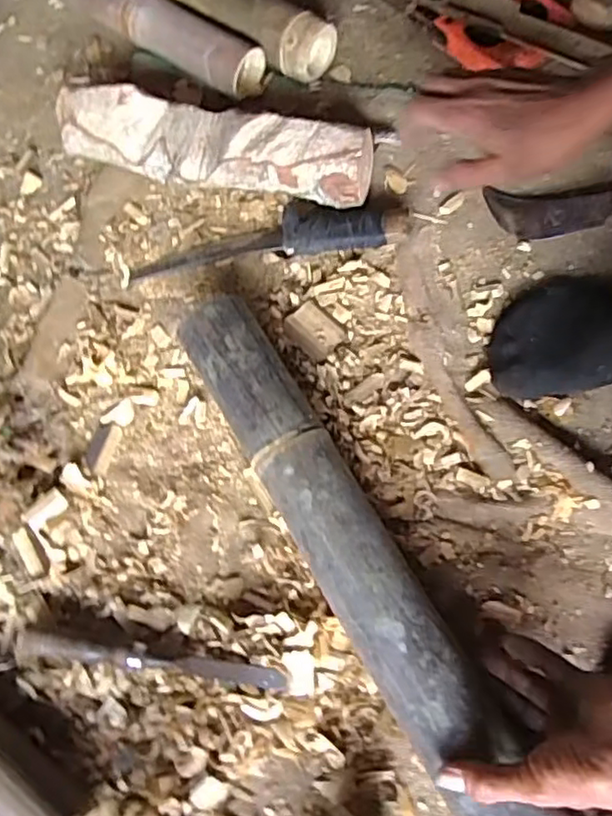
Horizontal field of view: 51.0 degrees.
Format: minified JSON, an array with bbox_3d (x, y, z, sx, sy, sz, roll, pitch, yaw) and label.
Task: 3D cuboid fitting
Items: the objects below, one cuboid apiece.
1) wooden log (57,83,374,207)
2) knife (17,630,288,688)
[{"bbox_3d":[-0.096,-0.268,0.666,0.332,0.073,0.081,10,74,7],"label":"wooden log"},{"bbox_3d":[-0.135,0.215,0.552,0.236,0.024,0.022,5,74,6],"label":"knife"}]

